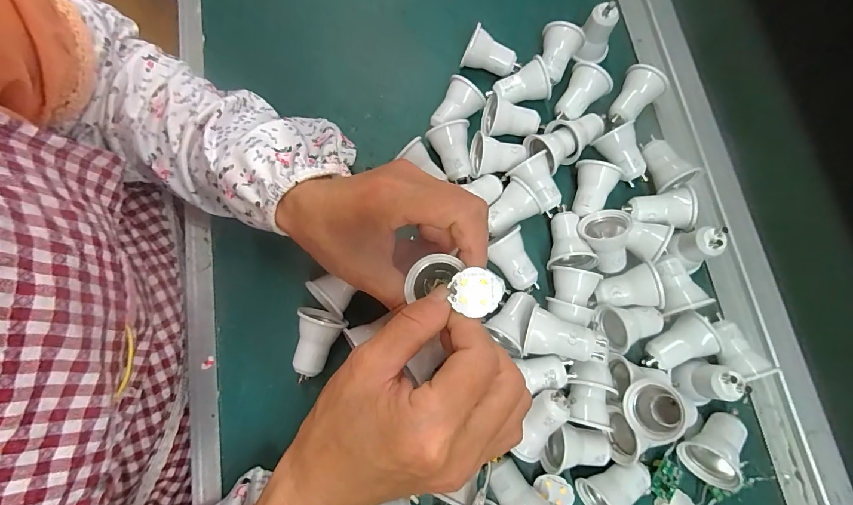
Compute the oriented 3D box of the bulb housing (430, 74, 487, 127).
[{"bbox_3d":[0.024,-0.110,0.307,0.029,0.027,0.035,33,79,8],"label":"bulb housing"}]

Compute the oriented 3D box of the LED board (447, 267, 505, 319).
[{"bbox_3d":[0.022,0.018,0.182,0.024,0.004,0.023,15,61,17],"label":"LED board"}]

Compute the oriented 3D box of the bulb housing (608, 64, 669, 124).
[{"bbox_3d":[0.163,-0.123,0.315,0.030,0.031,0.045,38,80,9],"label":"bulb housing"}]

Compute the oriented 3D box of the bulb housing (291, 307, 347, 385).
[{"bbox_3d":[-0.072,0.063,0.266,0.028,0.037,0.046,12,77,3],"label":"bulb housing"}]

